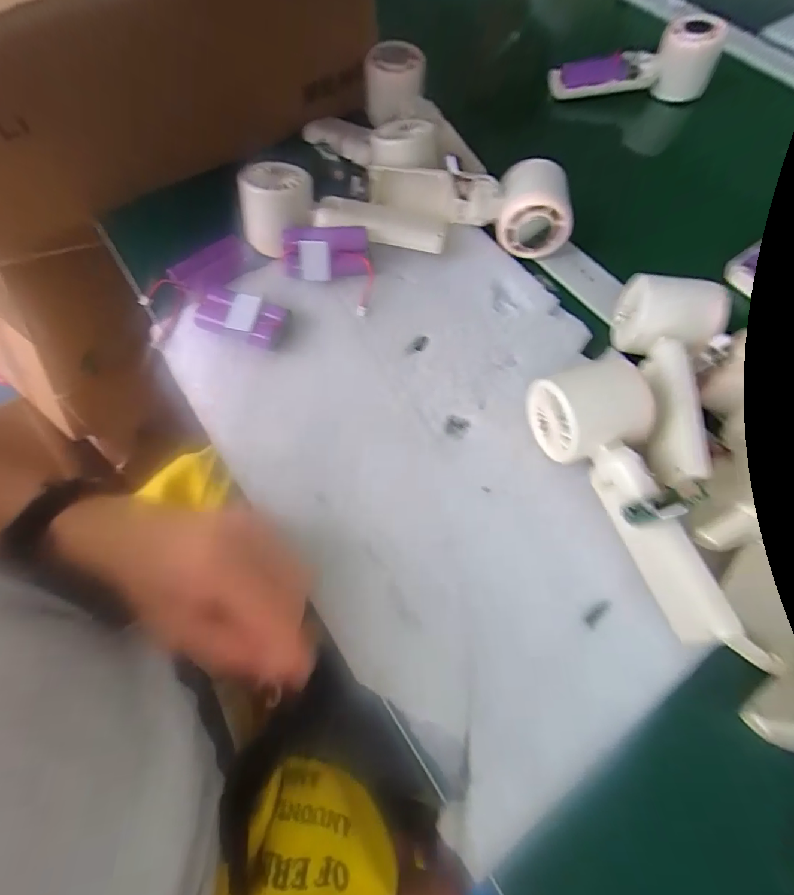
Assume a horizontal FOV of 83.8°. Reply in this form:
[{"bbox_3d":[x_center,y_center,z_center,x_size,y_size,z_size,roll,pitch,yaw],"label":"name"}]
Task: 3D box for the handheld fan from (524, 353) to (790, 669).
[{"bbox_3d":[0.143,0.027,0.258,0.073,0.054,0.174,-25,67,-10],"label":"handheld fan"}]

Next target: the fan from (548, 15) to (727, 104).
[{"bbox_3d":[0.268,-0.442,0.502,0.173,0.058,0.052,-3,62,-1],"label":"fan"}]

